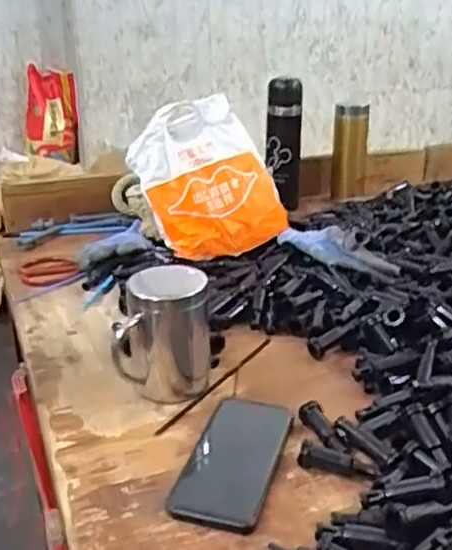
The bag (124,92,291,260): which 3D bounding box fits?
[{"bbox_3d":[-0.031,-0.135,0.988,0.215,0.212,0.133,-11,26,-22],"label":"bag"}]

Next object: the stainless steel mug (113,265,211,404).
[{"bbox_3d":[-0.061,0.059,0.673,0.090,0.125,0.084,-1,24,-1],"label":"stainless steel mug"}]

